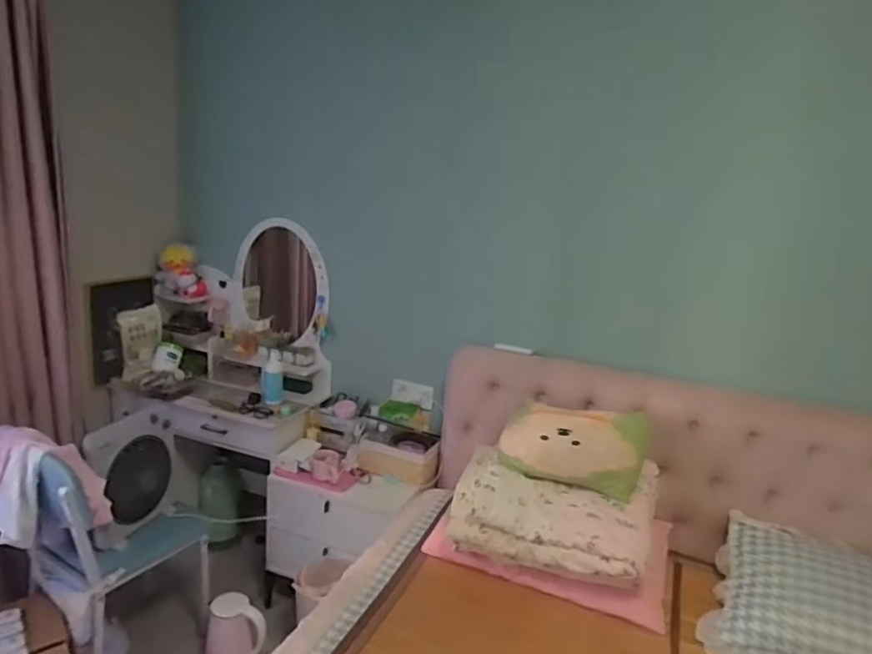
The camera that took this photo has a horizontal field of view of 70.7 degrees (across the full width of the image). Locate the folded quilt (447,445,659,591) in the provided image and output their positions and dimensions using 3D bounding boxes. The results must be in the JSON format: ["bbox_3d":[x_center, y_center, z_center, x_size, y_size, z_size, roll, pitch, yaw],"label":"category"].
[{"bbox_3d":[0.351,0.535,1.828,0.571,0.198,0.398,7,13,16],"label":"folded quilt"}]

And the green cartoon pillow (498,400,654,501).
[{"bbox_3d":[0.412,0.353,1.831,0.432,0.193,0.162,7,13,12],"label":"green cartoon pillow"}]

